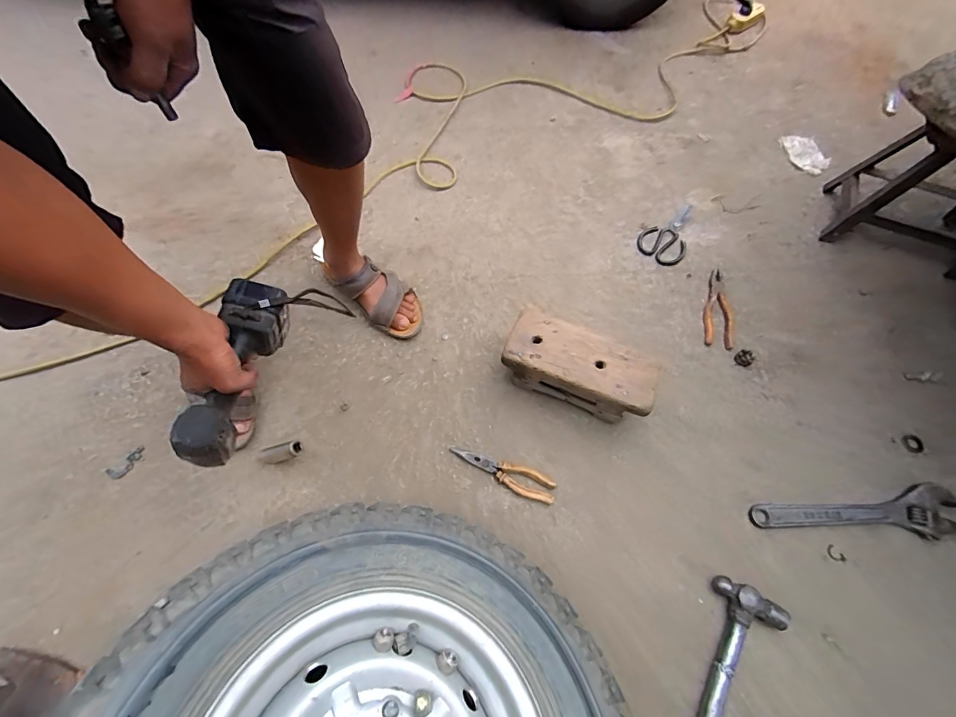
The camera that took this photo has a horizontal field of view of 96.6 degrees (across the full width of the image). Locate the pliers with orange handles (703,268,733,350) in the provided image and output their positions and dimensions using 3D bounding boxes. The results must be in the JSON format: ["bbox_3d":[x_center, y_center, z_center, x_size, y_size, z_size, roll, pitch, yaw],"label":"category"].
[{"bbox_3d":[0.506,-0.110,0.904,0.057,0.015,0.194,10,65,3],"label":"pliers with orange handles"}]

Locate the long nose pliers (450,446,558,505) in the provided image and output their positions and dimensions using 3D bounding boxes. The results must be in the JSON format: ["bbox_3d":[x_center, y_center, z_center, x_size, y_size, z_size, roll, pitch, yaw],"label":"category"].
[{"bbox_3d":[0.041,0.201,0.748,0.189,0.009,0.045,17,65,7],"label":"long nose pliers"}]

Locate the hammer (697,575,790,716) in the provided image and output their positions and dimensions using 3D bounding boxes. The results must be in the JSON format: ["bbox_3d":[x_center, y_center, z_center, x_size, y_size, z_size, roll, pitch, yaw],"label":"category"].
[{"bbox_3d":[0.366,0.460,0.607,0.098,0.031,0.253,25,66,10],"label":"hammer"}]

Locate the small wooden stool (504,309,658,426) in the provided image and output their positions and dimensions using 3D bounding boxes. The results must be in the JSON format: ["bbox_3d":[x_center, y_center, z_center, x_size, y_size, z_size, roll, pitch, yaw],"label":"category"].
[{"bbox_3d":[0.175,0.018,0.765,0.250,0.116,0.113,22,66,9],"label":"small wooden stool"}]

